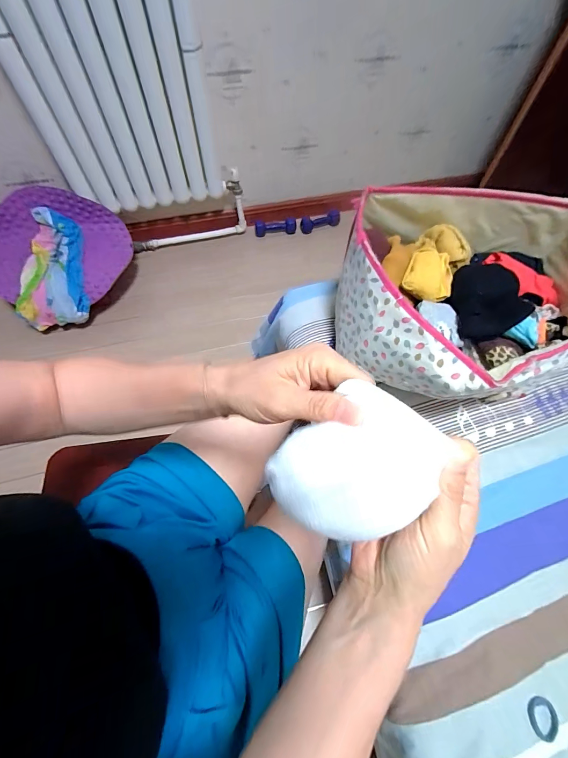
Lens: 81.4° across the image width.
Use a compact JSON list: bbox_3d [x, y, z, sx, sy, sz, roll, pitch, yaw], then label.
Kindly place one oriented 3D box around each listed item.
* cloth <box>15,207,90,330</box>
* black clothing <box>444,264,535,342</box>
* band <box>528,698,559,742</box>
[{"bbox_3d":[-0.870,-0.424,1.249,0.227,0.091,0.439,-6,79,-6],"label":"cloth"},{"bbox_3d":[0.329,-0.131,0.538,0.108,0.051,0.131,9,63,3],"label":"black clothing"},{"bbox_3d":[0.326,0.426,0.415,0.037,0.010,0.042,26,65,11],"label":"band"}]

